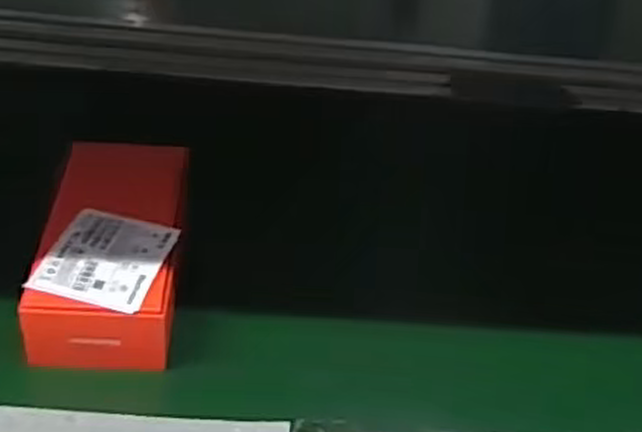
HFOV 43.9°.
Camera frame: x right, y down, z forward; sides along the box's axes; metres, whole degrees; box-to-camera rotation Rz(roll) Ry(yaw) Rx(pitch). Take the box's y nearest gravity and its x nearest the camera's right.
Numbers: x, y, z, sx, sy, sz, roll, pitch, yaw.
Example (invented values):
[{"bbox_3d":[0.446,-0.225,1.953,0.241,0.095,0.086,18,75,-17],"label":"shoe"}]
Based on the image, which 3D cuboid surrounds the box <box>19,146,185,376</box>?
[{"bbox_3d":[-0.150,0.018,0.586,0.095,0.051,0.188,2,42,-5],"label":"box"}]

